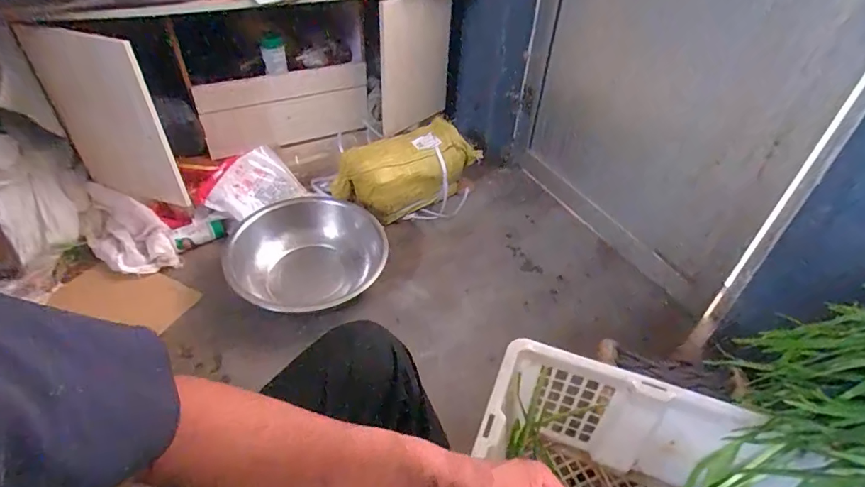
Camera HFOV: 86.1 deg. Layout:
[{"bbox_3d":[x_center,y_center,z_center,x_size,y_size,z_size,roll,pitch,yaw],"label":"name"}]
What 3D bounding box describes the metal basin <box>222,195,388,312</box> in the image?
[{"bbox_3d":[-0.294,0.041,1.130,0.361,0.128,0.333,2,41,-1],"label":"metal basin"}]

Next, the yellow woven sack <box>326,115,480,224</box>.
[{"bbox_3d":[-0.065,-0.212,1.375,0.409,0.210,0.180,-18,45,-22],"label":"yellow woven sack"}]

